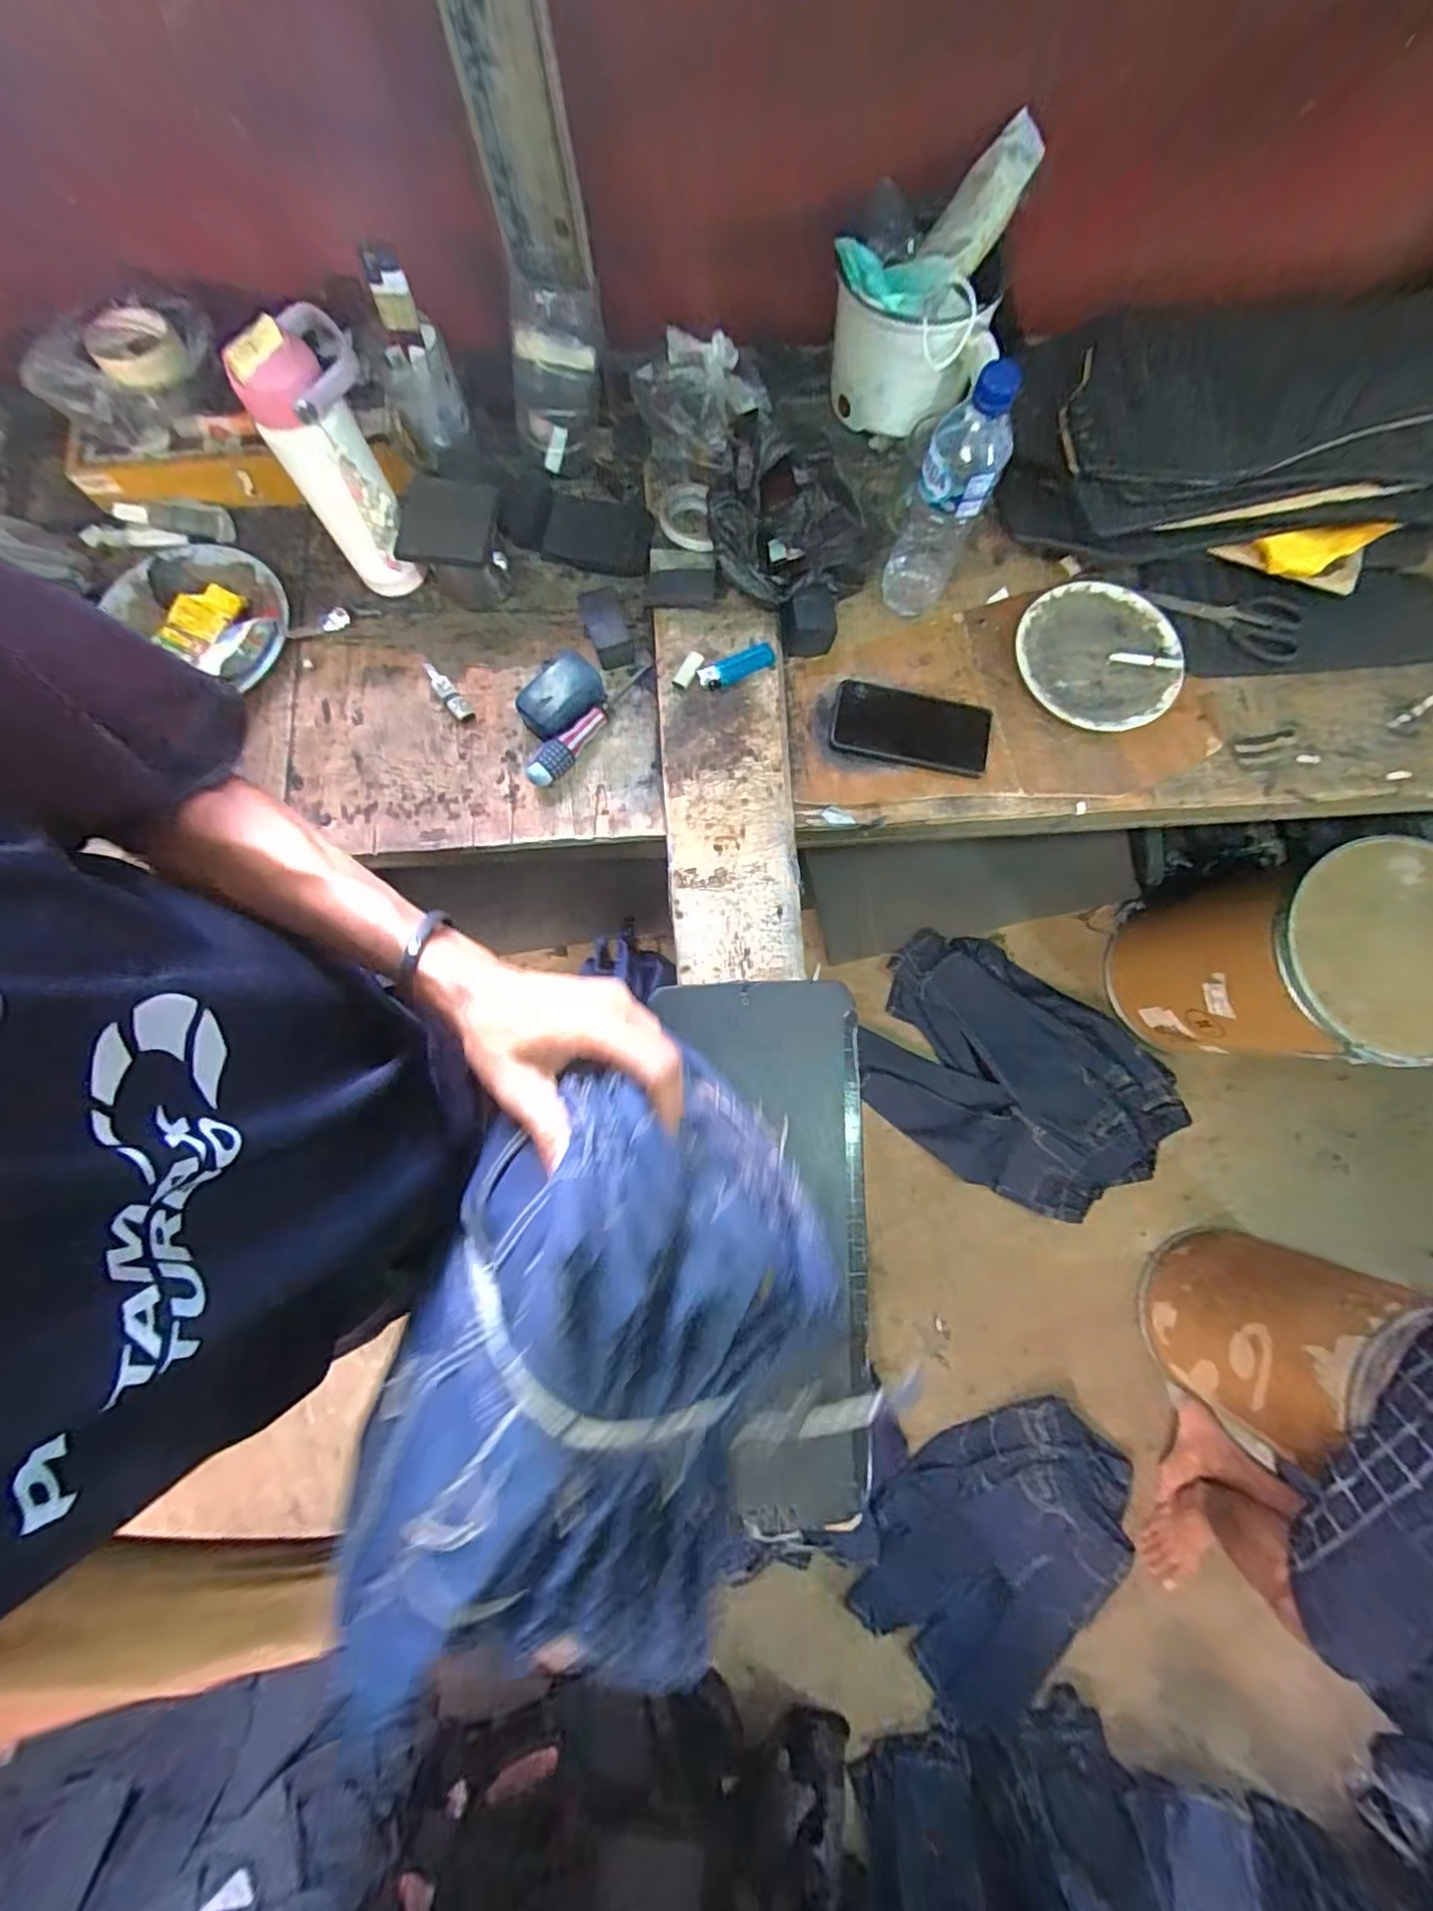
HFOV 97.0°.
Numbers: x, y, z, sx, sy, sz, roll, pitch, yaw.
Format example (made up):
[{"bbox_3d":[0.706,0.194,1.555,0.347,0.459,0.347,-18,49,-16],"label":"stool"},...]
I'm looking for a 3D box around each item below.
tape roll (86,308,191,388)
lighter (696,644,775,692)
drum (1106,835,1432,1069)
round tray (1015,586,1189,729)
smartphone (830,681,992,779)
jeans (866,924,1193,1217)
[{"bbox_3d":[-0.588,-0.617,0.645,0.077,0.027,0.077,0,79,0],"label":"tape roll"},{"bbox_3d":[0.022,-0.299,0.657,0.085,0.009,0.026,-27,81,-5],"label":"lighter"},{"bbox_3d":[1.046,0.029,1.205,0.305,0.490,0.349,-18,80,-4],"label":"drum"},{"bbox_3d":[0.411,-0.323,0.675,0.164,0.009,0.169,0,79,0],"label":"round tray"},{"bbox_3d":[0.205,-0.238,0.666,0.161,0.006,0.080,11,80,2],"label":"smartphone"},{"bbox_3d":[0.657,0.270,1.407,0.681,0.082,0.473,32,81,5],"label":"jeans"}]

